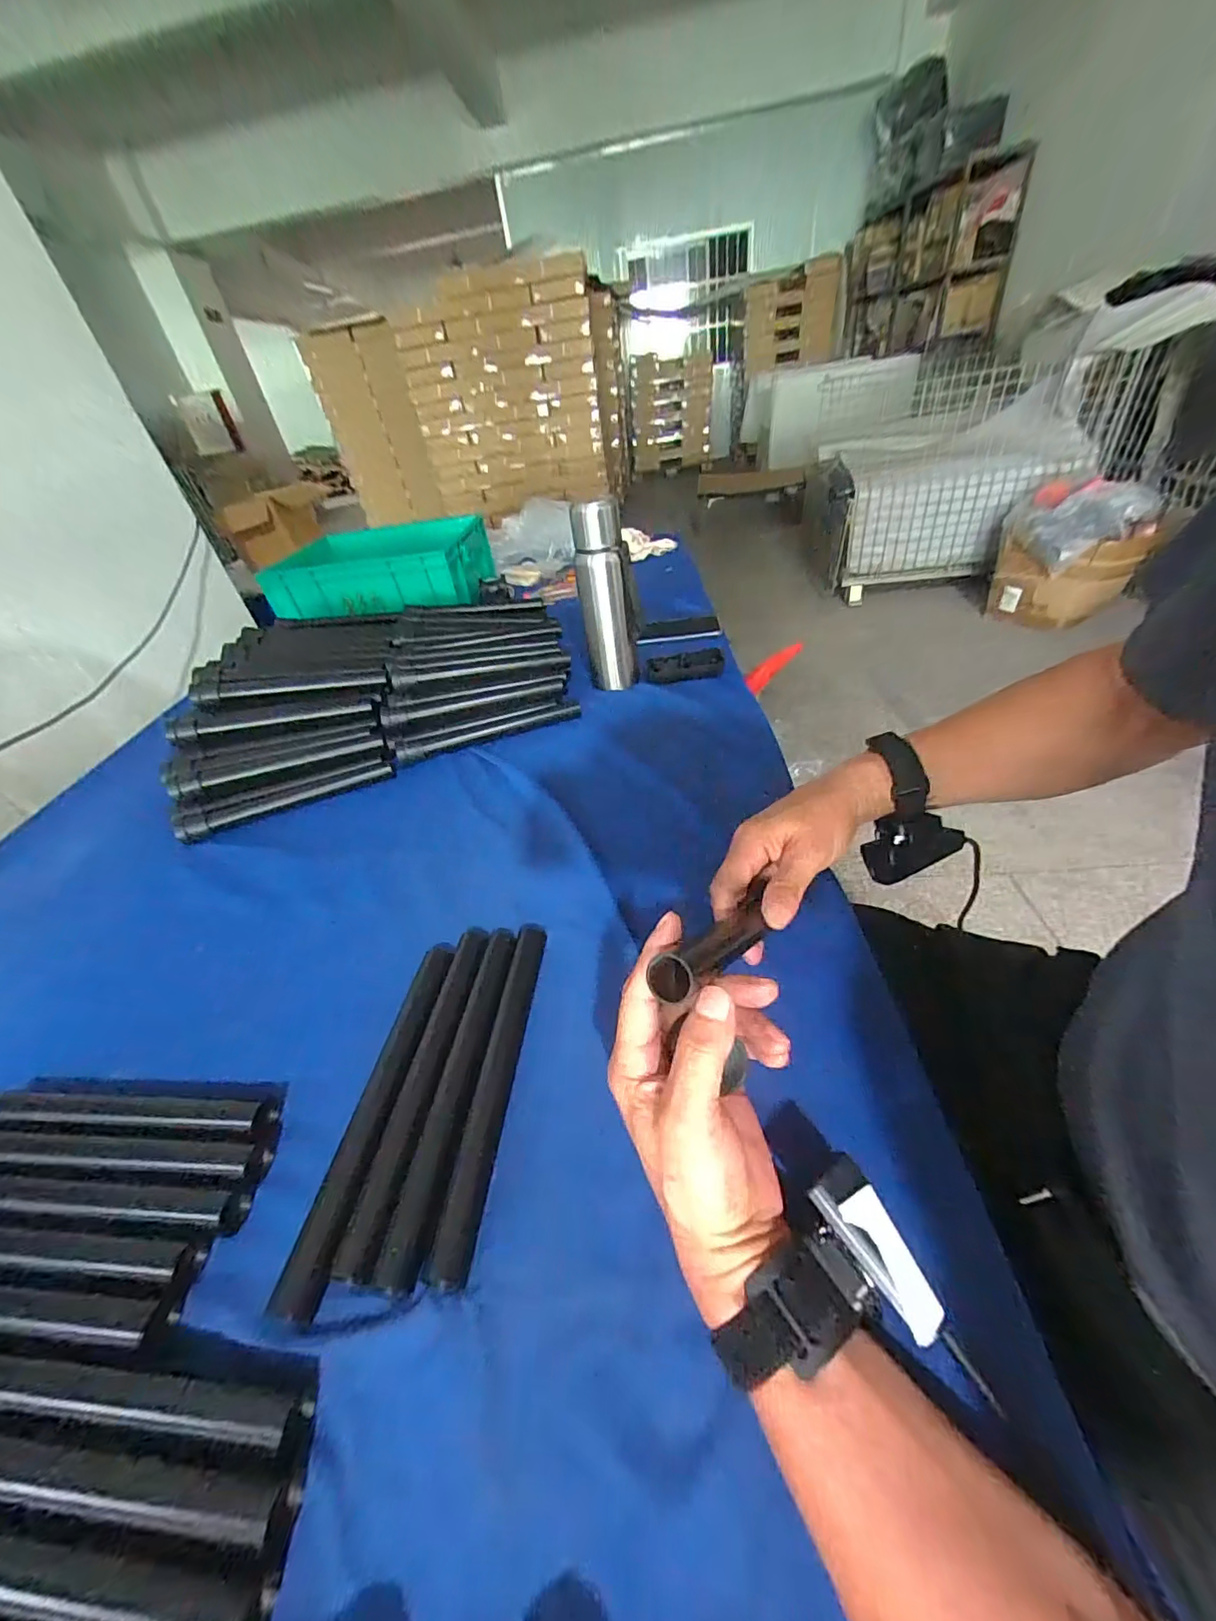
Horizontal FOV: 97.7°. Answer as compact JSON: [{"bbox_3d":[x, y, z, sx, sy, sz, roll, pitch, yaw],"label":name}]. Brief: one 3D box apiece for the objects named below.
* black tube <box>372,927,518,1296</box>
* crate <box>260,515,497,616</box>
[{"bbox_3d":[-0.099,0.177,0.359,0.025,0.020,0.217,1,40,10],"label":"black tube"},{"bbox_3d":[-0.494,-0.544,1.186,0.429,0.099,0.341,-6,39,5],"label":"crate"}]

